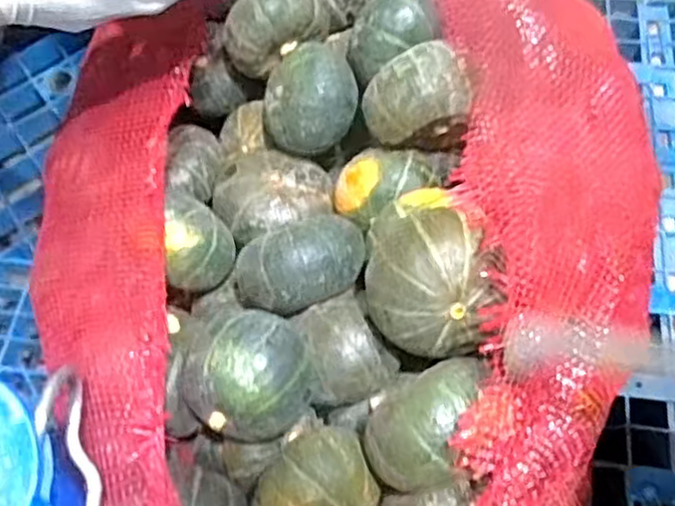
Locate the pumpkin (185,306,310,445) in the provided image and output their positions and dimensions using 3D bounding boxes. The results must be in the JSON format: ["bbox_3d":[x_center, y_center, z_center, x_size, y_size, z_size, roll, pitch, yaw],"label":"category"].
[{"bbox_3d":[-0.057,0.082,0.464,0.078,0.063,0.075,-1,63,2],"label":"pumpkin"}]

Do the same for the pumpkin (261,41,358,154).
[{"bbox_3d":[-0.025,-0.132,0.594,0.077,0.063,0.080,-1,63,2],"label":"pumpkin"}]

